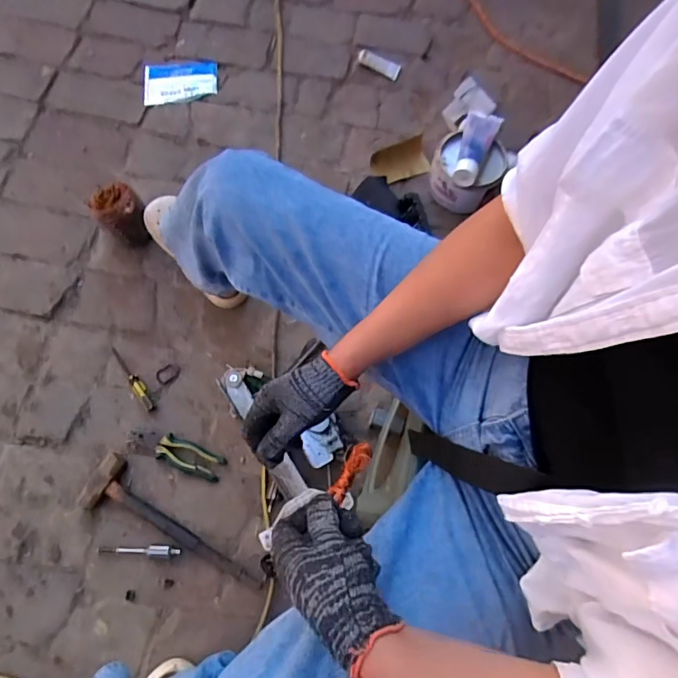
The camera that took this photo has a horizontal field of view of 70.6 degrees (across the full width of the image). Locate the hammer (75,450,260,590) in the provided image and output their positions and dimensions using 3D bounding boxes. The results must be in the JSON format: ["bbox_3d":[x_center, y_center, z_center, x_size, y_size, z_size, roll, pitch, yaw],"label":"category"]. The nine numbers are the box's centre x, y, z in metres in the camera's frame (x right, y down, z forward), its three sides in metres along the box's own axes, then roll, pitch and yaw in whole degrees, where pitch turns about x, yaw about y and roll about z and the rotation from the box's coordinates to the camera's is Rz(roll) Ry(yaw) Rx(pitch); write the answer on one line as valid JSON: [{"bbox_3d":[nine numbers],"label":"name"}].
[{"bbox_3d":[-0.292,0.339,0.849,0.353,0.033,0.096,30,75,8],"label":"hammer"}]

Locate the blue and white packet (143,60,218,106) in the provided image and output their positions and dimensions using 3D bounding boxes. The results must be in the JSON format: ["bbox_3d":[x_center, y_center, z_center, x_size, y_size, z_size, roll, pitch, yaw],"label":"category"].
[{"bbox_3d":[-0.380,-0.620,1.143,0.174,0.025,0.101,-3,73,-1],"label":"blue and white packet"}]

